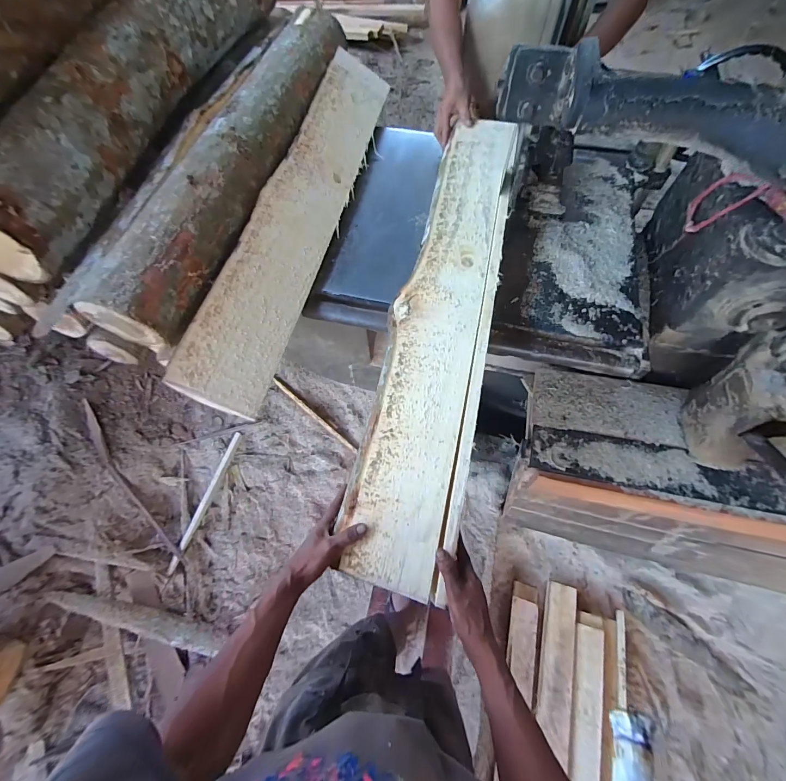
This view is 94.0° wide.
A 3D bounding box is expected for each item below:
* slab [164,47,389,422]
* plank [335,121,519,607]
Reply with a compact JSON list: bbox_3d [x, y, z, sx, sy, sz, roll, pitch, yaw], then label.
[{"bbox_3d":[-0.213,-0.464,0.900,0.176,0.026,1.093,24,66,-22],"label":"slab"},{"bbox_3d":[0.109,-0.191,0.747,0.185,0.017,1.061,11,66,7],"label":"plank"}]

